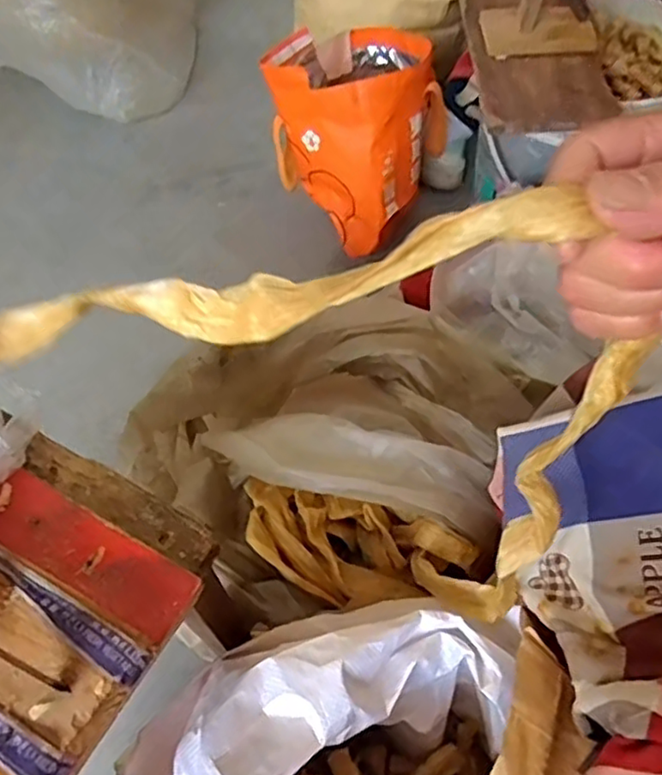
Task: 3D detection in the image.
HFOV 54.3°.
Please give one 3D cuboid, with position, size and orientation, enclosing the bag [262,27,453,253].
[{"bbox_3d":[0.049,-0.423,1.031,0.240,0.225,0.246,35,64,23],"label":"bag"}]

